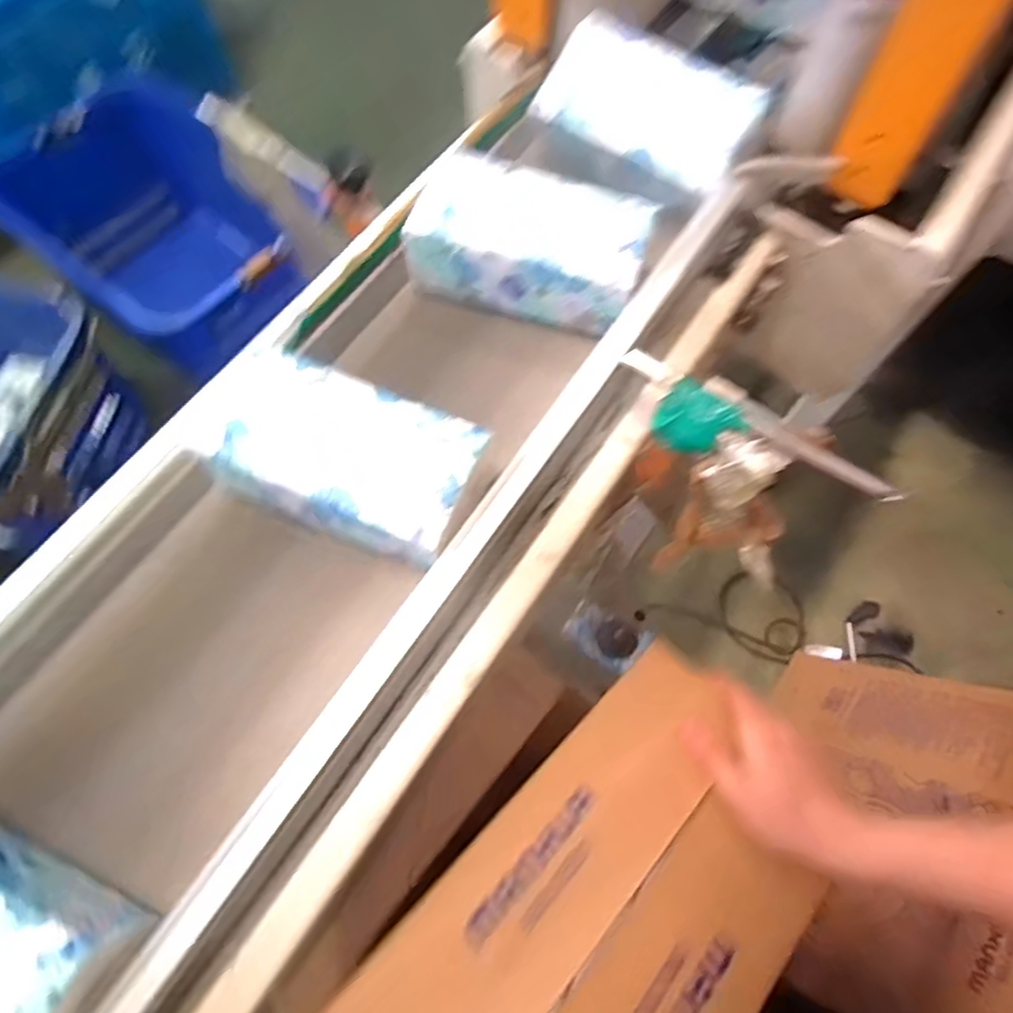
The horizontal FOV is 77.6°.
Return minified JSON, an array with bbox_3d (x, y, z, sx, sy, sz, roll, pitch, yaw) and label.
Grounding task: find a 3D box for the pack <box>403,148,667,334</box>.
[{"bbox_3d":[0.020,-0.206,0.494,0.172,0.068,0.086,17,66,7],"label":"pack"}]

